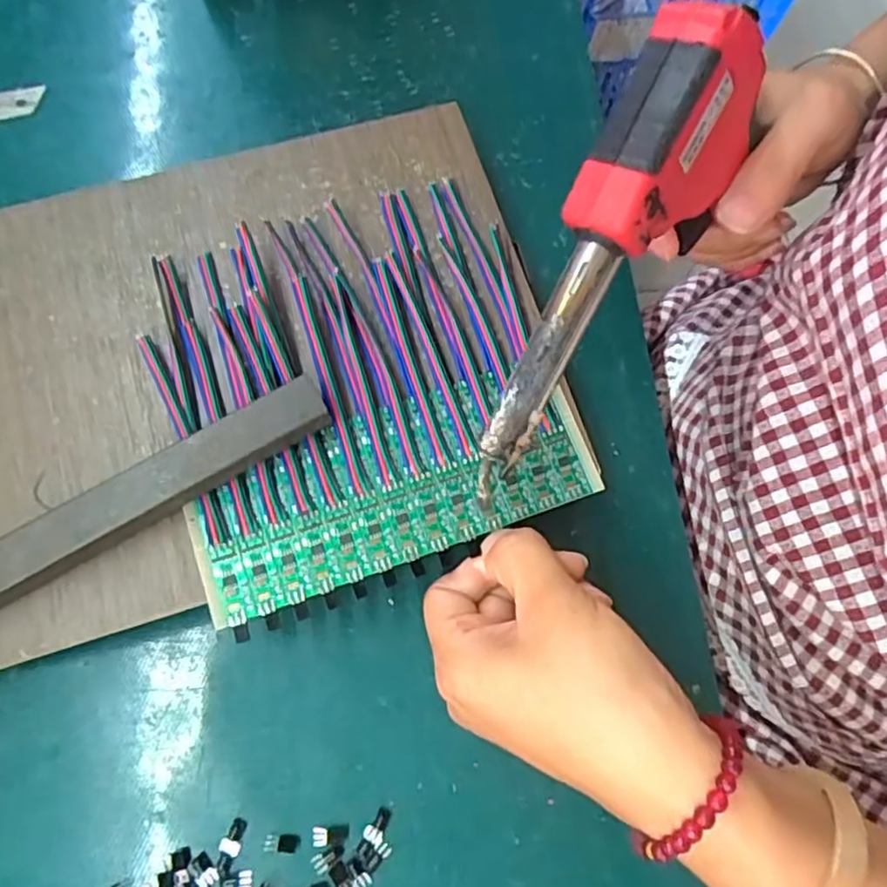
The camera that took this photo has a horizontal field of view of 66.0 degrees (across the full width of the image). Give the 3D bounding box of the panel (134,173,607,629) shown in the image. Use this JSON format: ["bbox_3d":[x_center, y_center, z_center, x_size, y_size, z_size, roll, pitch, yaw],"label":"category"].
[{"bbox_3d":[-0.036,-0.027,0.291,0.162,0.015,0.160,-19,74,-8],"label":"panel"}]

